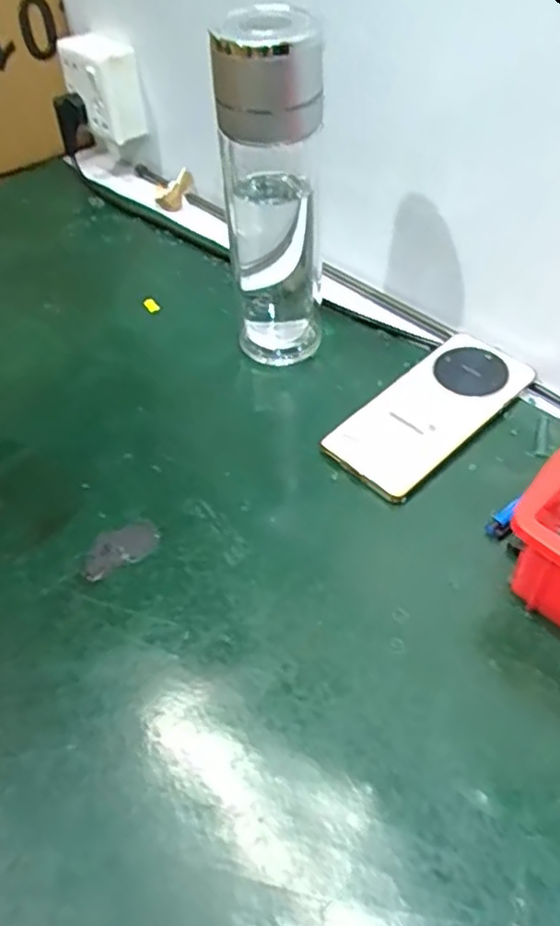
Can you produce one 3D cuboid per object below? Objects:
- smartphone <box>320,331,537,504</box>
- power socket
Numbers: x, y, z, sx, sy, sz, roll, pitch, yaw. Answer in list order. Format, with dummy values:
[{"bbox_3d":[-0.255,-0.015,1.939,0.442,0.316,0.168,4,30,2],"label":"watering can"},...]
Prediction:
[{"bbox_3d":[0.112,-0.041,0.505,0.162,0.009,0.075,-38,60,-21],"label":"smartphone"},{"bbox_3d":[-0.189,-0.403,0.737,0.059,0.088,0.080,-28,52,-21],"label":"power socket"}]

